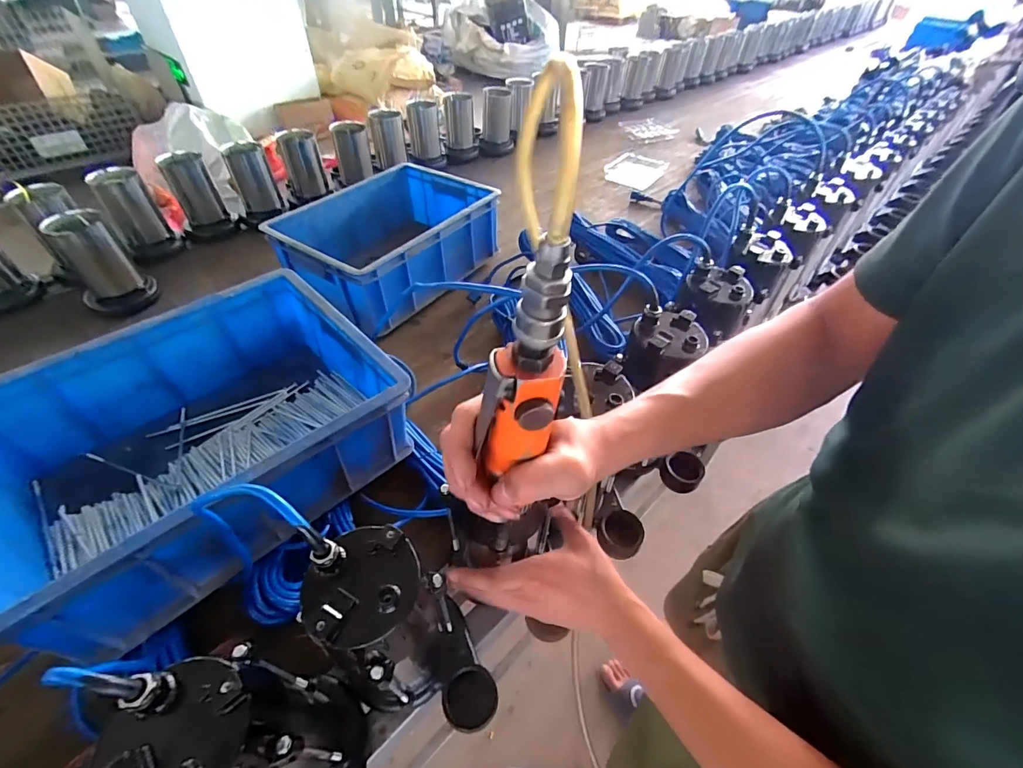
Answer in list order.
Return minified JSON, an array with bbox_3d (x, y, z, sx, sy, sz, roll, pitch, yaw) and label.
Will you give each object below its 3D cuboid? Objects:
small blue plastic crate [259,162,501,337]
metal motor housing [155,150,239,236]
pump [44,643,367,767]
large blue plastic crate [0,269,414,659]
[{"bbox_3d":[-0.253,-0.300,0.934,0.302,0.160,0.400,28,52,23],"label":"small blue plastic crate"},{"bbox_3d":[-0.758,-0.460,1.065,0.102,0.174,0.084,-23,51,-22],"label":"metal motor housing"},{"bbox_3d":[-0.177,0.278,0.322,0.138,0.260,0.098,32,53,26],"label":"pump"},{"bbox_3d":[-0.361,0.063,0.526,0.297,0.175,0.397,36,55,28],"label":"large blue plastic crate"}]

